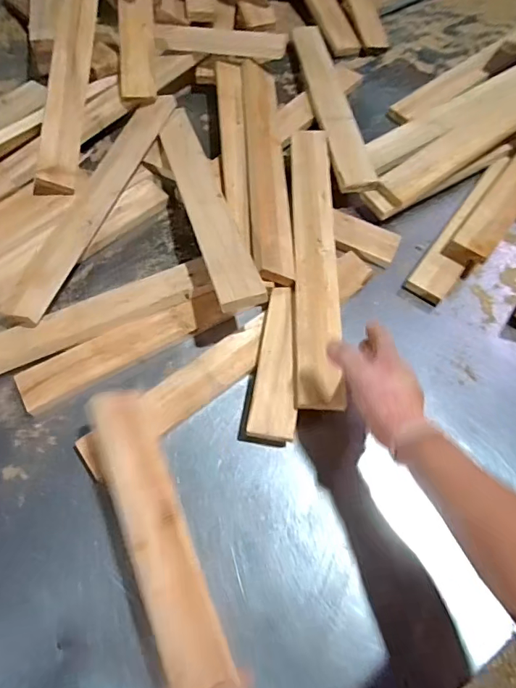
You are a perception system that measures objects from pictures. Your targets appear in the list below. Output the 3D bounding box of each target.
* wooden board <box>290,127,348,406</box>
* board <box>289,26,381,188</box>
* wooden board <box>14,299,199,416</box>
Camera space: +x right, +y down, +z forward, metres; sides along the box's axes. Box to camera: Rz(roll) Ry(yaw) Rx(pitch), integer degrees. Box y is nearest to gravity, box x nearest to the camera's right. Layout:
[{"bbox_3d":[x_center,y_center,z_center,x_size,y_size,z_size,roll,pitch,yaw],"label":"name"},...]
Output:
[{"bbox_3d":[0.085,-0.146,0.682,0.063,0.023,0.501,2,63,-1],"label":"wooden board"},{"bbox_3d":[0.133,-0.466,0.841,0.066,0.016,0.469,-7,64,-5],"label":"board"},{"bbox_3d":[-0.205,0.011,0.631,0.247,0.020,0.056,-29,82,-12],"label":"wooden board"}]

